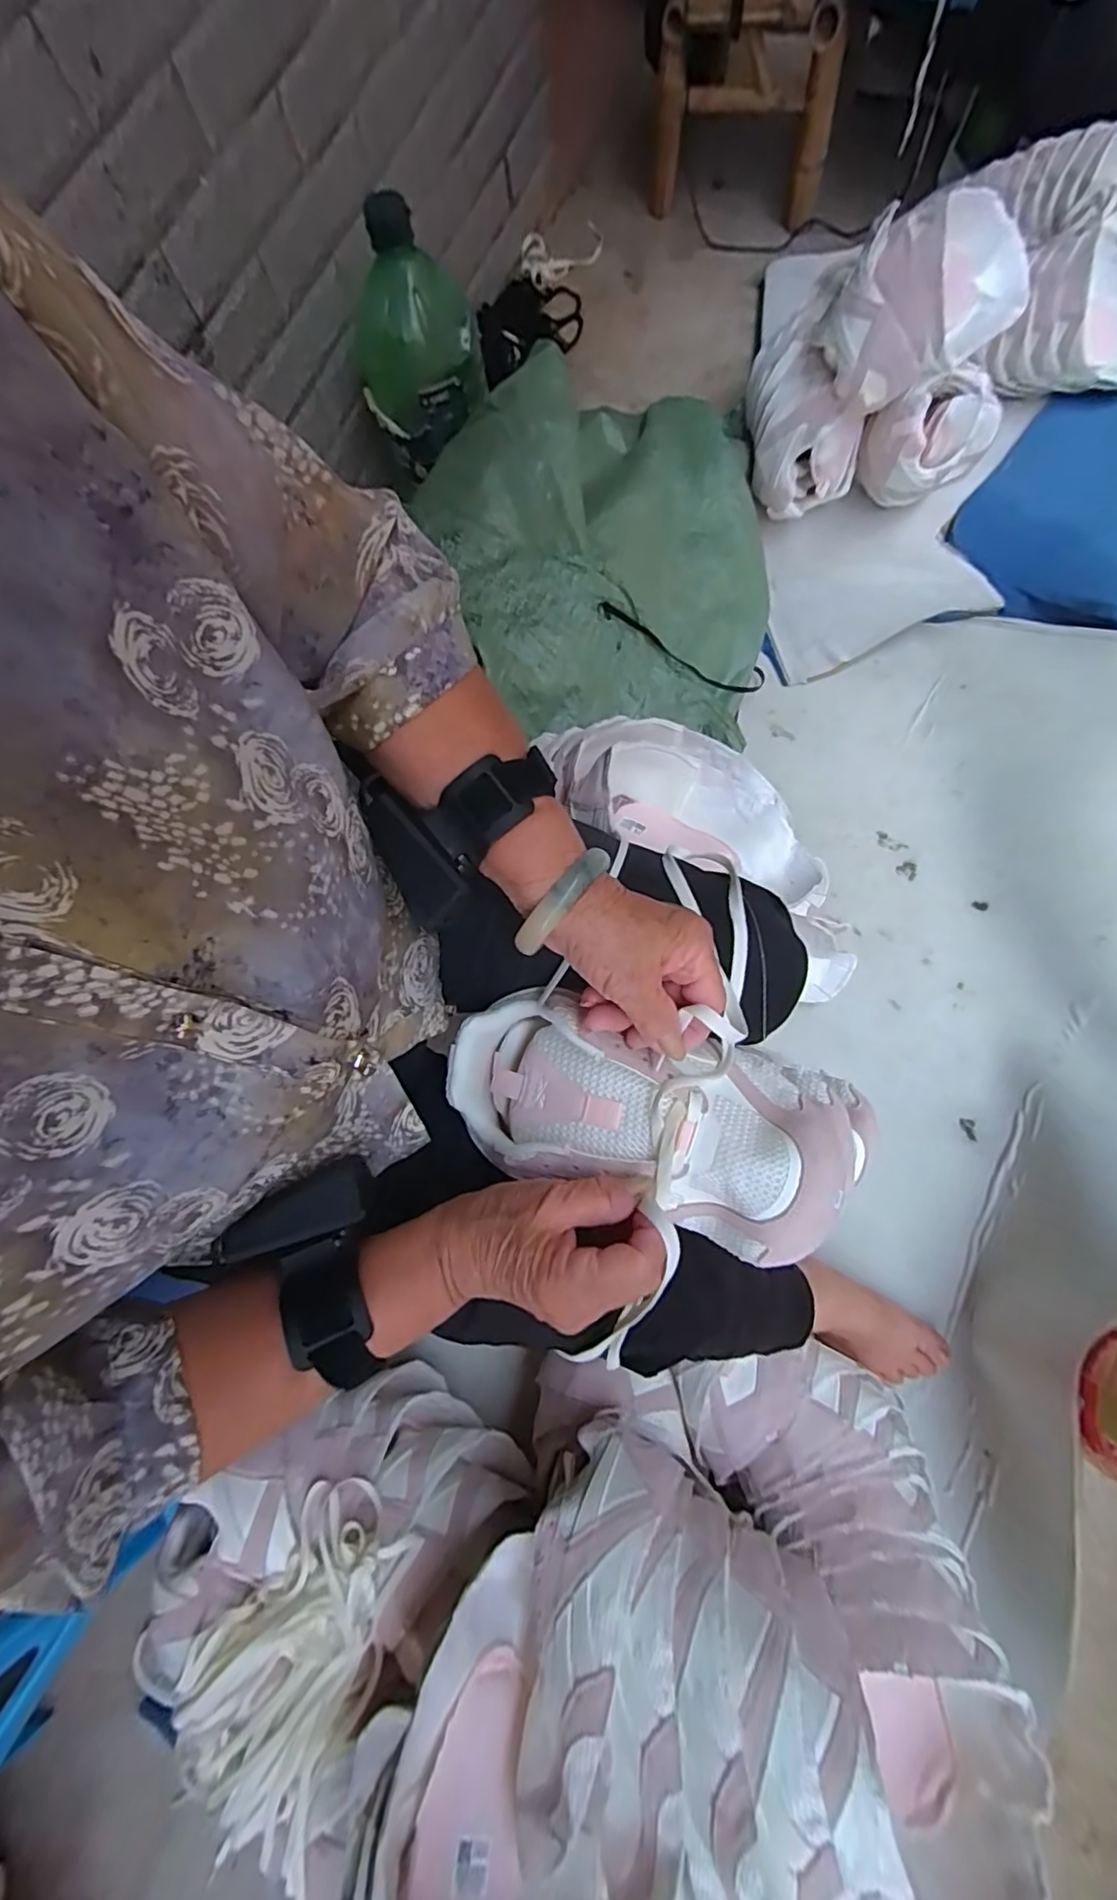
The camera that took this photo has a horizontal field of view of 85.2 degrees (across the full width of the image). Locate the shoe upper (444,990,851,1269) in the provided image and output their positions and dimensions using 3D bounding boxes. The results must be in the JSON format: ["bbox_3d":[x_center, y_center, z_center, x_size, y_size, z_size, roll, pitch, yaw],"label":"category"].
[{"bbox_3d":[0.052,0.099,0.365,0.243,0.075,0.111,15,78,14],"label":"shoe upper"}]

